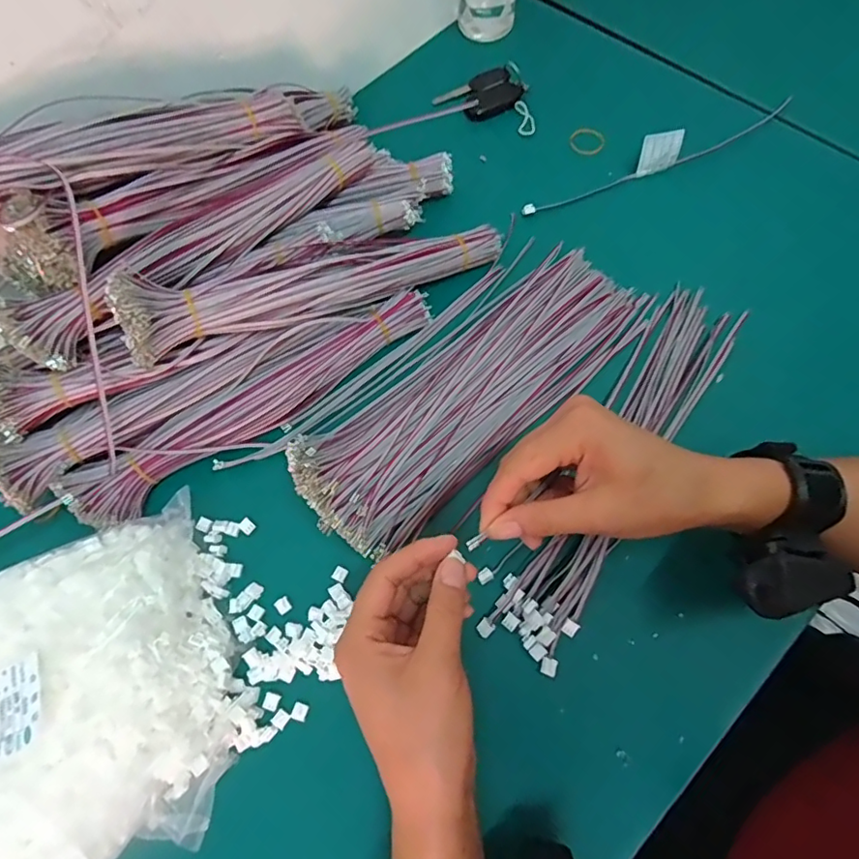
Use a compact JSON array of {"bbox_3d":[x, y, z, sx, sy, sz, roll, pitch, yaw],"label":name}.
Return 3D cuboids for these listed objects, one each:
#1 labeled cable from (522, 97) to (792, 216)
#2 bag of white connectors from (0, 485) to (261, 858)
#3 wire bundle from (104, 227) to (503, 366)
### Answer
[{"bbox_3d":[0.211,-0.248,0.492,0.261,0.048,0.016,-18,71,-2],"label":"labeled cable"},{"bbox_3d":[-0.227,0.166,0.333,0.201,0.054,0.185,-22,68,-5],"label":"bag of white connectors"},{"bbox_3d":[-0.075,-0.114,0.412,0.294,0.043,0.050,-19,68,-22],"label":"wire bundle"}]

